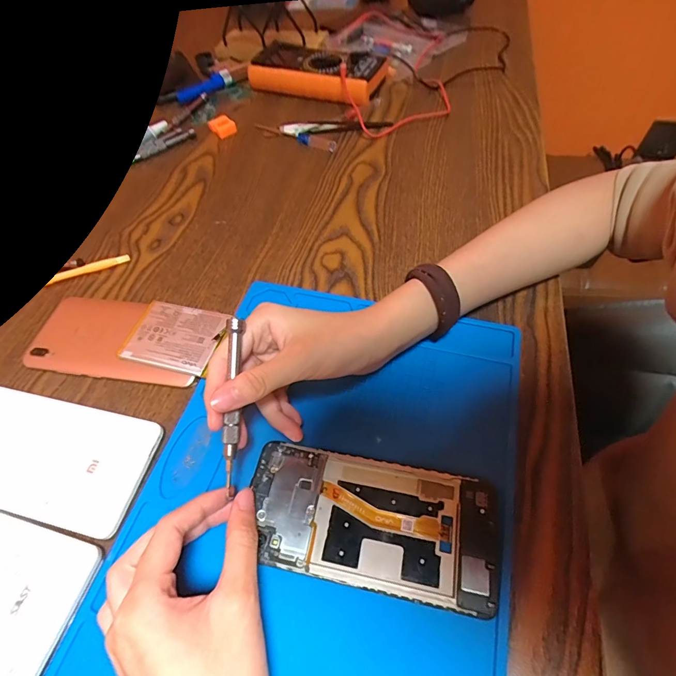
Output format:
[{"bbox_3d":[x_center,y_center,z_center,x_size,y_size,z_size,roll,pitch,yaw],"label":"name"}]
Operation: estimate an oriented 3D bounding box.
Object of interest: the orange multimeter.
[{"bbox_3d":[-0.028,-0.369,0.535,0.179,0.038,0.100,21,61,17],"label":"orange multimeter"}]

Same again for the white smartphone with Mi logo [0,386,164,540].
[{"bbox_3d":[-0.204,0.081,0.271,0.149,0.009,0.075,10,58,11],"label":"white smartphone with Mi logo"}]

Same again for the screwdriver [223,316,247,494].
[{"bbox_3d":[-0.064,0.037,0.233,0.009,0.008,0.098,0,81,5],"label":"screwdriver"}]

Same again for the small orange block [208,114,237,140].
[{"bbox_3d":[-0.147,-0.271,0.496,0.027,0.015,0.033,-33,60,-16],"label":"small orange block"}]

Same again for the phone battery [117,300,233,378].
[{"bbox_3d":[-0.132,-0.002,0.316,0.078,0.004,0.058,11,58,14],"label":"phone battery"}]

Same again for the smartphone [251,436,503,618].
[{"bbox_3d":[0.018,0.108,0.233,0.147,0.006,0.070,10,58,11],"label":"smartphone"}]

